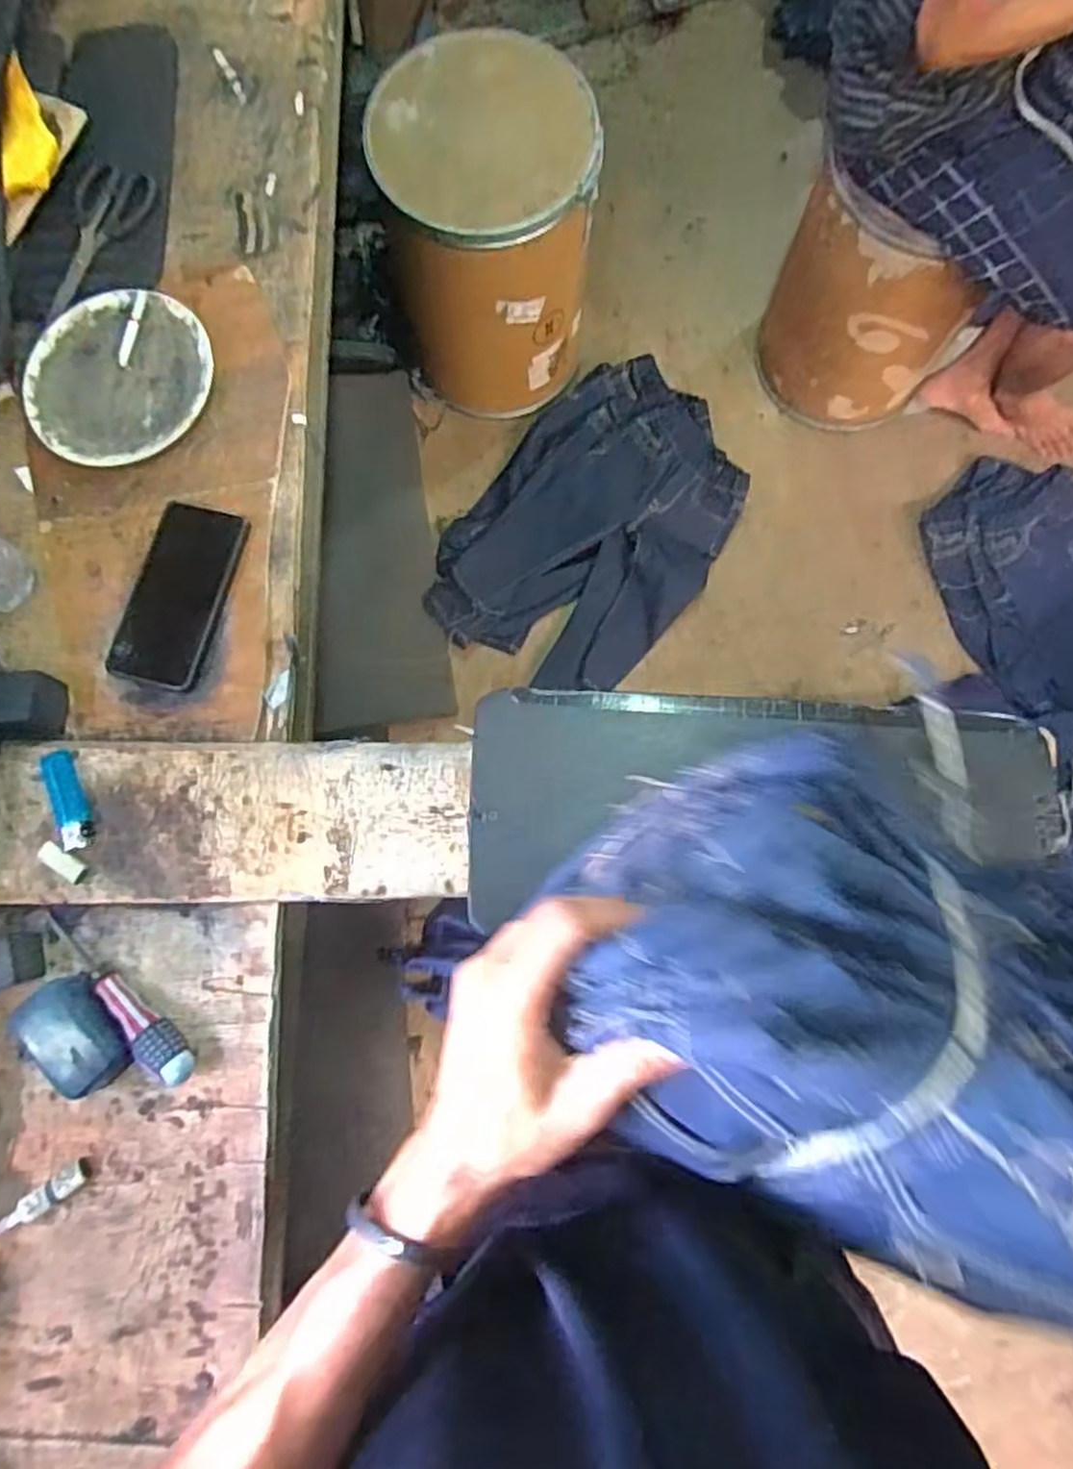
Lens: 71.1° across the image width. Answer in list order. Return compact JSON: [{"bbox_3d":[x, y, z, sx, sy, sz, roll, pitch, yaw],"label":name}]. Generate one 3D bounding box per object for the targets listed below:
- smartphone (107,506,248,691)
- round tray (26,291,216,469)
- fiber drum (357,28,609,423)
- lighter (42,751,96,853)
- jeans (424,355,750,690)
[{"bbox_3d":[-0.312,-0.122,0.656,0.080,0.006,0.161,14,82,5],"label":"smartphone"},{"bbox_3d":[-0.385,-0.330,0.686,0.169,0.009,0.164,0,81,3],"label":"round tray"},{"bbox_3d":[-0.070,-0.852,1.347,0.349,0.490,0.305,-15,80,0],"label":"fiber drum"},{"bbox_3d":[-0.382,0.052,0.611,0.026,0.009,0.085,-25,80,-1],"label":"lighter"},{"bbox_3d":[0.119,-0.420,1.515,0.473,0.082,0.681,35,84,8],"label":"jeans"}]

